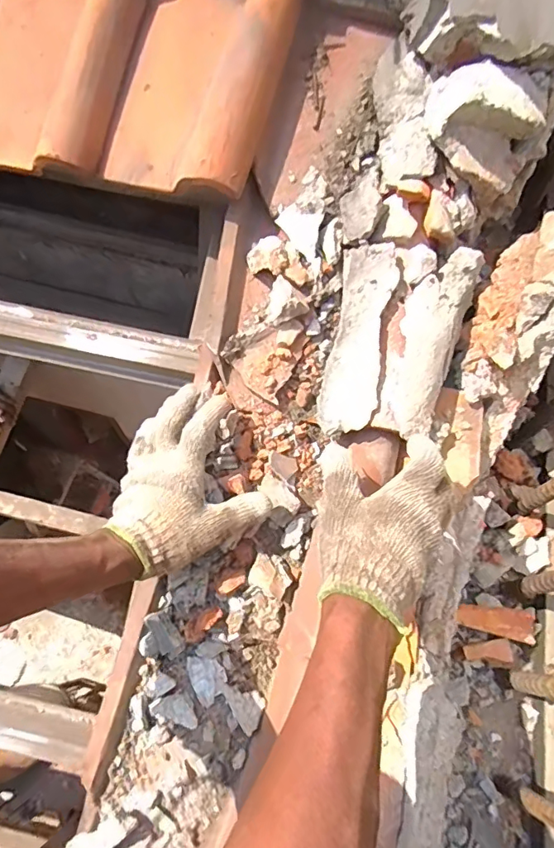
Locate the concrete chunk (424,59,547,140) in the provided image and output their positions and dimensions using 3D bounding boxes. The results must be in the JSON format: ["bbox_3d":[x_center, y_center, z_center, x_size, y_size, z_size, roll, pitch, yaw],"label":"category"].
[{"bbox_3d":[0.194,-0.299,0.457,0.103,0.046,0.059,10,67,2],"label":"concrete chunk"}]

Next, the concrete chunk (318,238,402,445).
[{"bbox_3d":[0.080,-0.083,0.500,0.052,0.037,0.191,11,86,2],"label":"concrete chunk"}]

